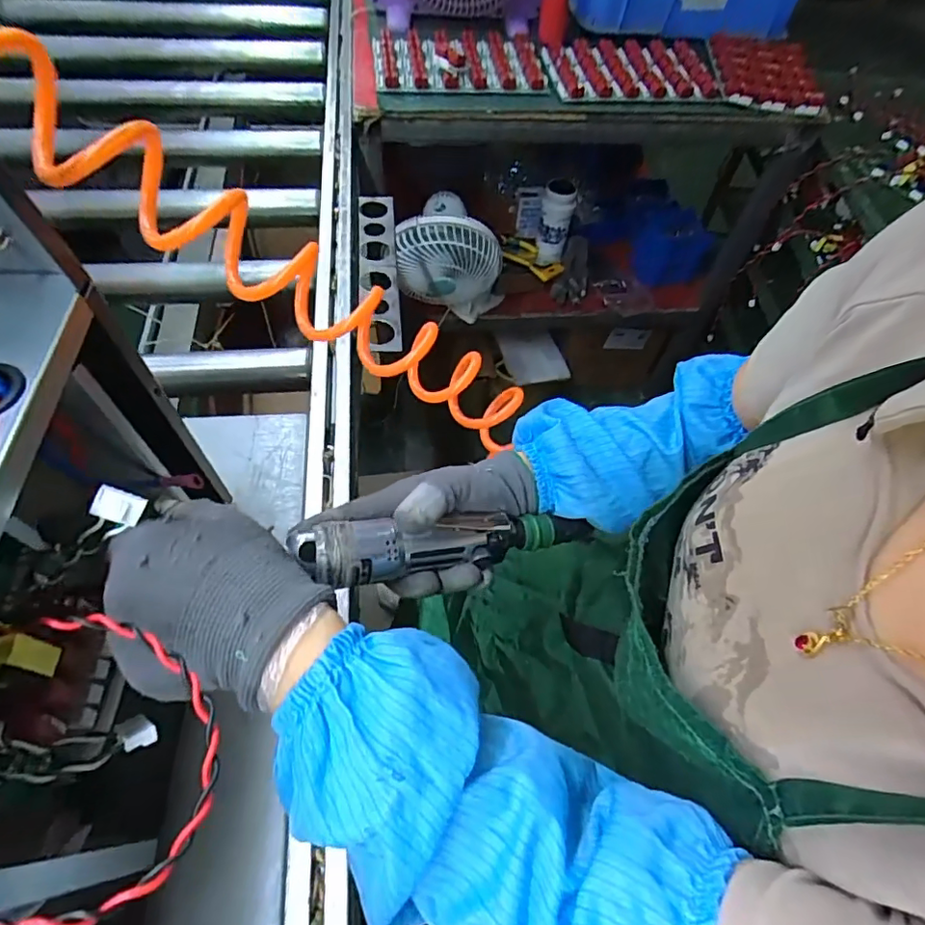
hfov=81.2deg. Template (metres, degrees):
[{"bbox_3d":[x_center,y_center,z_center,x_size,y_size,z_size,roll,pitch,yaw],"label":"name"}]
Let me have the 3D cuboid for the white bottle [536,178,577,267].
[{"bbox_3d":[0.205,-0.529,1.205,0.069,0.168,0.065,7,59,1],"label":"white bottle"}]

